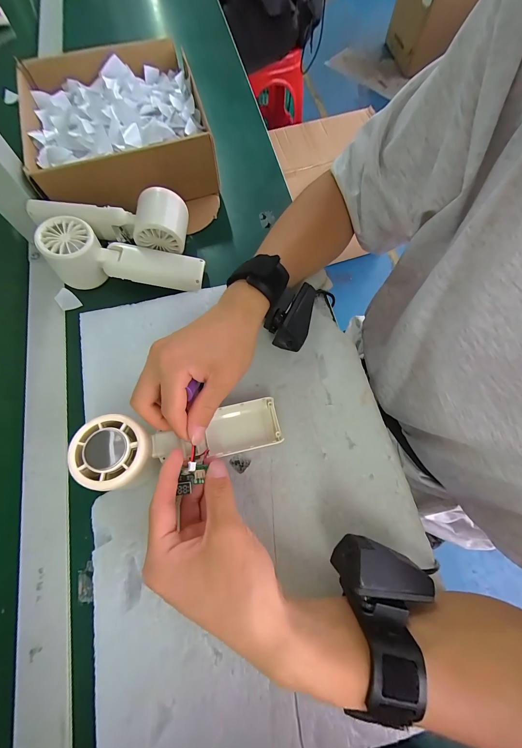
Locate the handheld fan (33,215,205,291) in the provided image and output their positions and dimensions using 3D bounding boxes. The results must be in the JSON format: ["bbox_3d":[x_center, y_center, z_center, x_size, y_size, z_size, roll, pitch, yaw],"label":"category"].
[{"bbox_3d":[-0.148,-0.121,0.318,0.161,0.051,0.052,6,69,-11],"label":"handheld fan"}]

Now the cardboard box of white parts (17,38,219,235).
[{"bbox_3d":[-0.184,-0.318,0.375,0.214,0.083,0.231,-15,72,-6],"label":"cardboard box of white parts"}]

